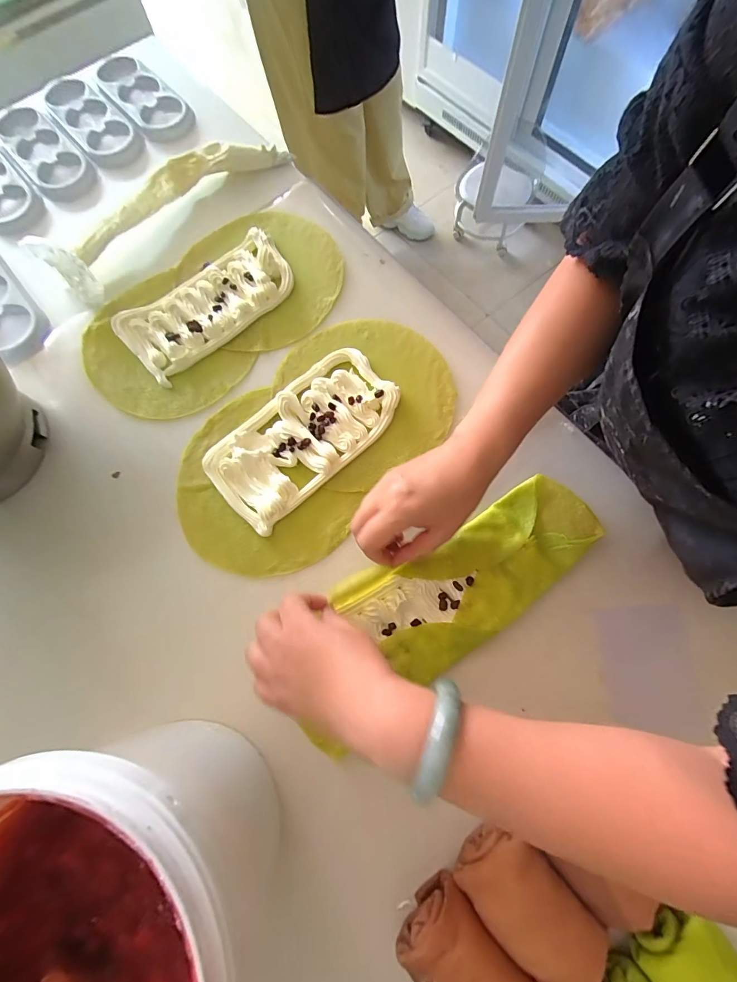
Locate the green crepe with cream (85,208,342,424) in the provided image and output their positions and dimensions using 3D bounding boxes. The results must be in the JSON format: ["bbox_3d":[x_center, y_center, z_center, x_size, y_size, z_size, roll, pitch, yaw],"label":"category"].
[{"bbox_3d":[-0.184,-0.225,0.481,0.321,0.016,0.186,-43,78,-10],"label":"green crepe with cream"}]

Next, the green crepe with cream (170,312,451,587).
[{"bbox_3d":[-0.060,-0.060,0.432,0.325,0.020,0.191,-44,78,-10],"label":"green crepe with cream"}]

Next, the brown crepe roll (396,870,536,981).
[{"bbox_3d":[0.079,0.354,0.290,0.064,0.057,0.104,-42,76,-10],"label":"brown crepe roll"}]

